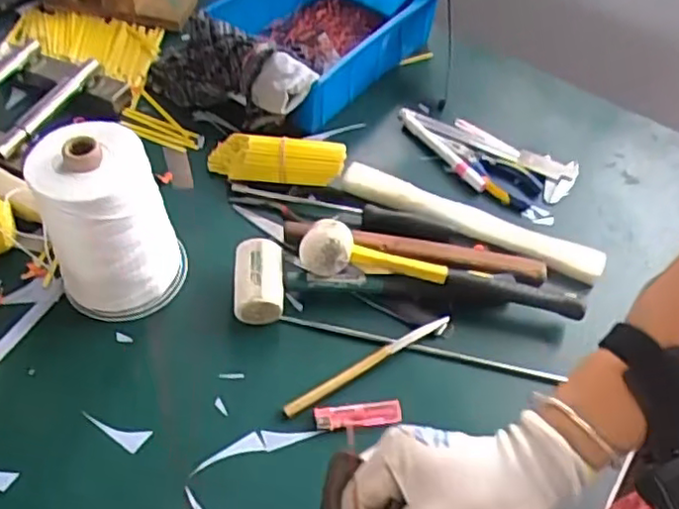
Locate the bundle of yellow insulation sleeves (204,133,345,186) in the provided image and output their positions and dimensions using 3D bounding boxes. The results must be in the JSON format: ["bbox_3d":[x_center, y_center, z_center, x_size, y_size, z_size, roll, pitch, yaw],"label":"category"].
[{"bbox_3d":[-0.075,-0.112,0.761,0.160,0.045,0.049,8,54,1],"label":"bundle of yellow insulation sleeves"}]

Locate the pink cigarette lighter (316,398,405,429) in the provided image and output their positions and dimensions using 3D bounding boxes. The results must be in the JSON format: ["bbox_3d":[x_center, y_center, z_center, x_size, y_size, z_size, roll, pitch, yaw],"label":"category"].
[{"bbox_3d":[0.017,0.145,0.598,0.077,0.006,0.023,-4,54,-8],"label":"pink cigarette lighter"}]

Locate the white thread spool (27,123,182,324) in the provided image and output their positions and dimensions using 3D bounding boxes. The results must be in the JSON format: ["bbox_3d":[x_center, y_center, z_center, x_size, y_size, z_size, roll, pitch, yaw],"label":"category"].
[{"bbox_3d":[-0.212,-0.025,0.610,0.114,0.166,0.101,-17,57,-16],"label":"white thread spool"}]

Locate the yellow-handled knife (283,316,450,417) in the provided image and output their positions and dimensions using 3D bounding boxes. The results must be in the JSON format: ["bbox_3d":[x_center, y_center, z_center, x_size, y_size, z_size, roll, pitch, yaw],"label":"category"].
[{"bbox_3d":[0.029,0.102,0.627,0.183,0.014,0.015,-27,61,-22],"label":"yellow-handled knife"}]

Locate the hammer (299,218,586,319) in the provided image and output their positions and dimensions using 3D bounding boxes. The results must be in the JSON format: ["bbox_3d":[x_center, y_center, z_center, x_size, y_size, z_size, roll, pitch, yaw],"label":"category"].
[{"bbox_3d":[0.102,0.019,0.664,0.284,0.066,0.062,12,54,4],"label":"hammer"}]

